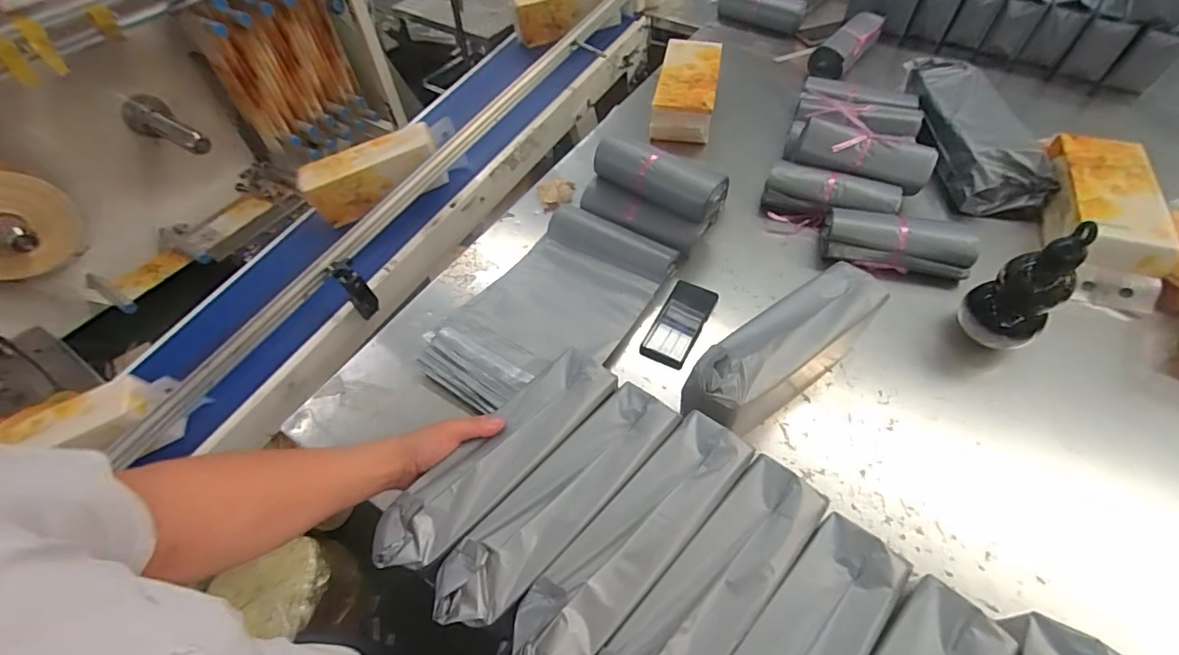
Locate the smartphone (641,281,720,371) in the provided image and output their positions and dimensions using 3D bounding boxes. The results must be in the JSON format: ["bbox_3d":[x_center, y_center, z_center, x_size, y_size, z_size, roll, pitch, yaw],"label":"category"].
[{"bbox_3d":[0.151,-0.006,0.840,0.075,0.015,0.165,24,59,19],"label":"smartphone"}]

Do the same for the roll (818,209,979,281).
[{"bbox_3d":[0.536,-0.149,0.875,0.238,0.060,0.102,14,56,13],"label":"roll"}]

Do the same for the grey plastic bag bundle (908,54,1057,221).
[{"bbox_3d":[0.778,-0.400,1.029,0.186,0.097,0.397,2,54,5],"label":"grey plastic bag bundle"}]

